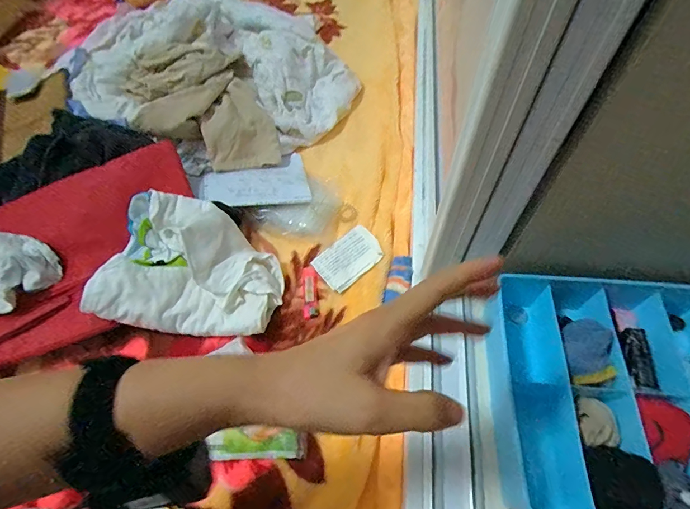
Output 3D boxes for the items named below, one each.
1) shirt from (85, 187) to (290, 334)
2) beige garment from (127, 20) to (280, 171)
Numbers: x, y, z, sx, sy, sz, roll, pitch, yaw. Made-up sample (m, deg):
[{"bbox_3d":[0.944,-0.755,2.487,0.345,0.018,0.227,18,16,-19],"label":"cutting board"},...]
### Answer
[{"bbox_3d":[-0.213,0.022,0.555,0.243,0.096,0.183,8,58,6],"label":"shirt"},{"bbox_3d":[-0.262,-0.272,0.706,0.216,0.114,0.287,-22,60,-13],"label":"beige garment"}]

